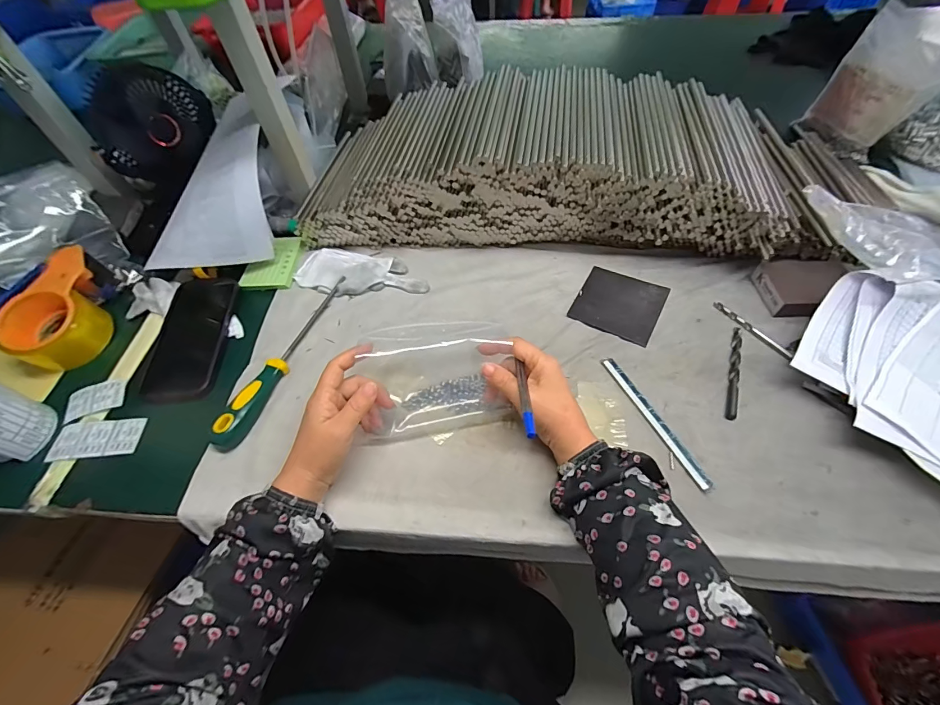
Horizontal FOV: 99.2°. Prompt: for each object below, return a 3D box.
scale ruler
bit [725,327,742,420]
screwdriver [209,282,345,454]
[{"bbox_3d":[0.188,0.066,0.411,0.014,0.008,0.158,-21,56,-12],"label":"scale ruler"},{"bbox_3d":[0.290,0.018,0.437,0.010,0.006,0.123,18,57,15],"label":"bit"},{"bbox_3d":[-0.215,-0.004,0.465,0.023,0.032,0.245,13,56,12],"label":"screwdriver"}]

